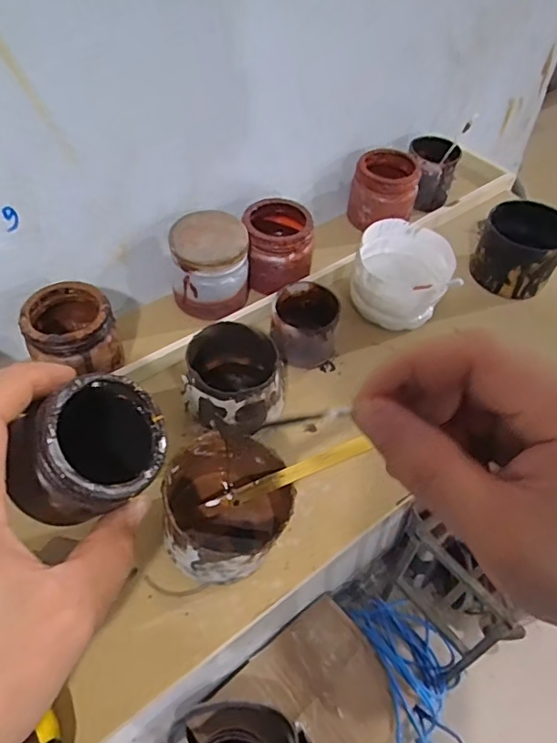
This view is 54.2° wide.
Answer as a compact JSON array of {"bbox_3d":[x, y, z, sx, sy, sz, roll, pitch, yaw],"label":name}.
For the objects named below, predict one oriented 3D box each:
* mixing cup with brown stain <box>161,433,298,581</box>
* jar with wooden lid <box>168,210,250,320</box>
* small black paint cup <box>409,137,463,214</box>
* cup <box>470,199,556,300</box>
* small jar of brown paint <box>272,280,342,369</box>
[{"bbox_3d":[-0.030,0.072,0.303,0.076,0.046,0.074,1,47,-1],"label":"mixing cup with brown stain"},{"bbox_3d":[-0.049,-0.077,0.399,0.056,0.059,0.050,-2,48,-3],"label":"jar with wooden lid"},{"bbox_3d":[0.142,-0.183,0.501,0.041,0.047,0.044,1,47,-1],"label":"small black paint cup"},{"bbox_3d":[0.197,-0.100,0.442,0.061,0.052,0.063,1,47,-1],"label":"cup"},{"bbox_3d":[0.019,-0.034,0.387,0.044,0.039,0.048,1,47,-1],"label":"small jar of brown paint"}]

